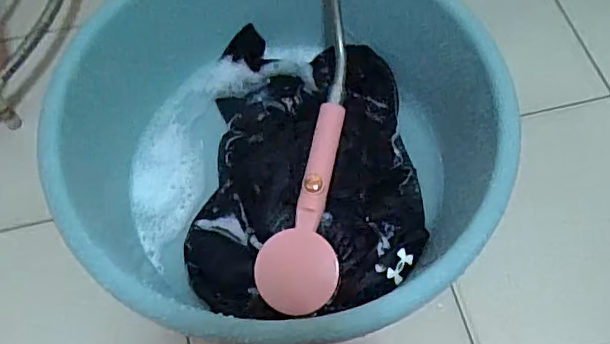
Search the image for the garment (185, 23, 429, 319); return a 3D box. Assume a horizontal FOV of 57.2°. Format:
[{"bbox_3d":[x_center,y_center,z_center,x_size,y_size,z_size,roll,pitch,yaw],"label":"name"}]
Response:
[{"bbox_3d":[-0.001,-0.016,0.646,0.253,0.056,0.340,-3,63,1],"label":"garment"}]

